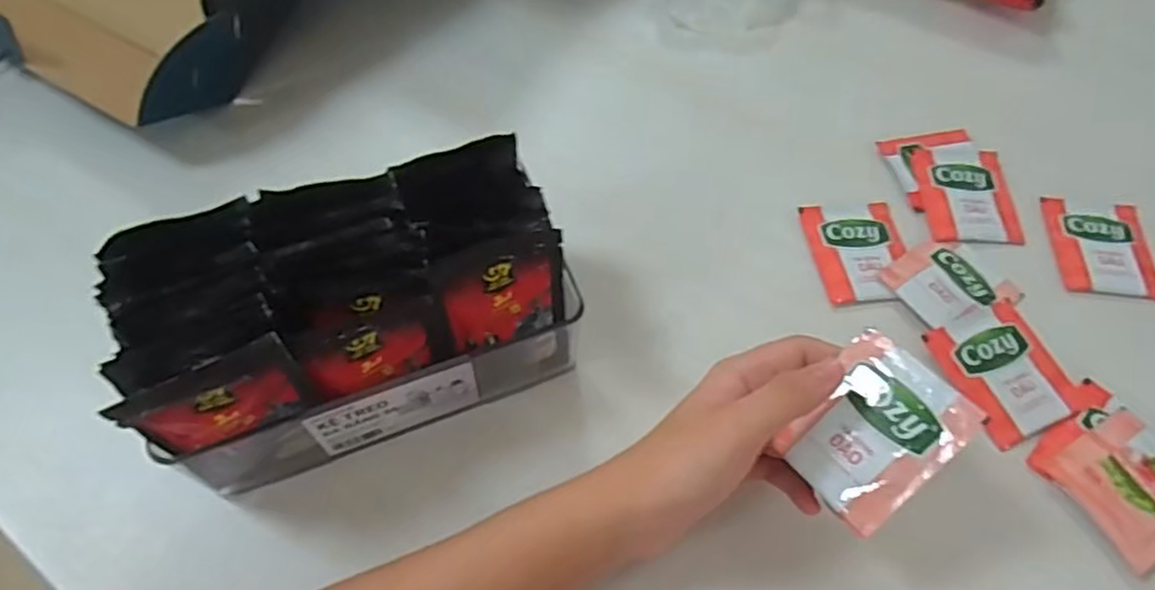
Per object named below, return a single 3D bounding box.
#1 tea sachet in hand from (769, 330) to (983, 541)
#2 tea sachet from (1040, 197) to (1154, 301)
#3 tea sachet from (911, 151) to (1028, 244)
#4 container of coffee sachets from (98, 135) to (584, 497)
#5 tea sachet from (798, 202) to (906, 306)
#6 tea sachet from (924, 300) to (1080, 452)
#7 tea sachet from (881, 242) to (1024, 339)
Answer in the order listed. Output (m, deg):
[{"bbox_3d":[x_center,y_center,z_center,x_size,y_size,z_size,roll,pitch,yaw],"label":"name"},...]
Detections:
[{"bbox_3d":[0.134,0.062,0.308,0.075,0.007,0.062,-47,51,5],"label":"tea sachet in hand"},{"bbox_3d":[0.355,-0.032,0.455,0.062,0.009,0.075,6,61,3],"label":"tea sachet"},{"bbox_3d":[0.272,-0.071,0.470,0.064,0.008,0.078,2,58,0],"label":"tea sachet"},{"bbox_3d":[-0.108,0.009,0.349,0.199,0.115,0.099,-21,61,-14],"label":"container of coffee sachets"},{"bbox_3d":[0.188,-0.030,0.444,0.063,0.004,0.077,-4,58,-4],"label":"tea sachet"},{"bbox_3d":[0.254,0.044,0.398,0.067,0.006,0.074,-21,61,-14],"label":"tea sachet"},{"bbox_3d":[0.241,-0.008,0.430,0.074,0.005,0.062,-25,62,-16],"label":"tea sachet"}]

